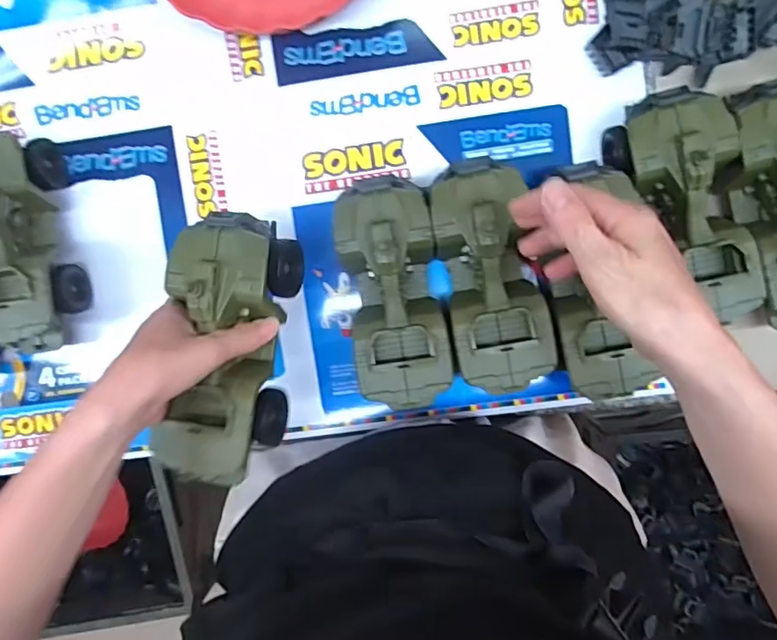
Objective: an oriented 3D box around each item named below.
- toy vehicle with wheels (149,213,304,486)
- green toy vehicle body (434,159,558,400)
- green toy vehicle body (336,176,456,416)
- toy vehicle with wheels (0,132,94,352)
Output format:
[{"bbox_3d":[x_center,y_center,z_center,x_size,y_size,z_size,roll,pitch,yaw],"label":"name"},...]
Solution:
[{"bbox_3d":[-0.120,0.018,0.386,0.088,0.058,0.187,7,90,3],"label":"toy vehicle with wheels"},{"bbox_3d":[0.085,-0.036,0.453,0.077,0.077,0.185,-11,94,4],"label":"green toy vehicle body"},{"bbox_3d":[0.005,-0.023,0.459,0.075,0.078,0.186,-9,94,4],"label":"green toy vehicle body"},{"bbox_3d":[-0.332,-0.064,0.474,0.088,0.078,0.183,-11,94,4],"label":"toy vehicle with wheels"}]

